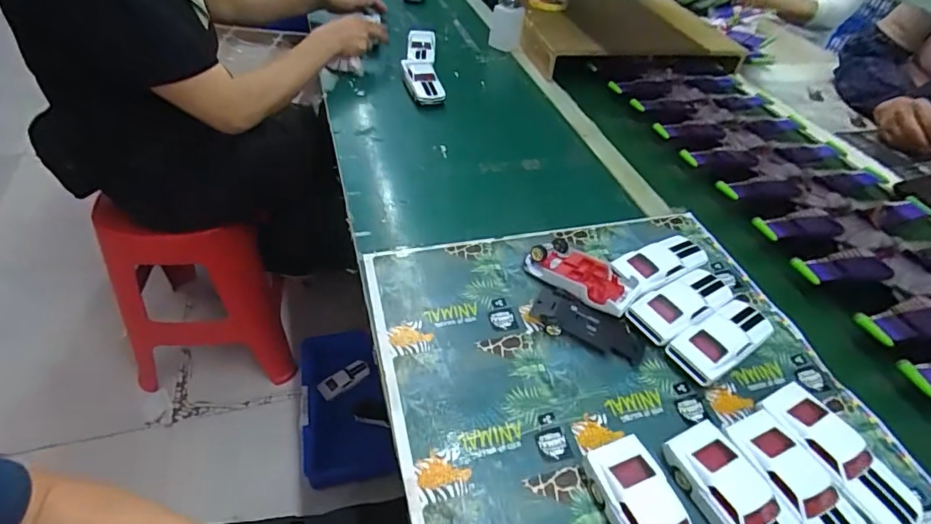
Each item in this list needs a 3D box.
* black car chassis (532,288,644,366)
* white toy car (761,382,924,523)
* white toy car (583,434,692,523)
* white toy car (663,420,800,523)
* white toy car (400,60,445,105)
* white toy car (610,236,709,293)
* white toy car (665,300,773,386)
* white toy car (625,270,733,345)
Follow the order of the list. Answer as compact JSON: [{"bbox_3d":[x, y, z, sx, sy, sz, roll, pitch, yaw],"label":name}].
[{"bbox_3d":[0.129,0.068,0.508,0.118,0.015,0.049,22,47,13],"label":"black car chassis"},{"bbox_3d":[0.322,0.169,0.419,0.063,0.035,0.131,-22,52,-25],"label":"white toy car"},{"bbox_3d":[0.144,0.202,0.368,0.055,0.036,0.130,-13,48,-18],"label":"white toy car"},{"bbox_3d":[0.221,0.195,0.385,0.056,0.035,0.130,-19,50,-22],"label":"white toy car"},{"bbox_3d":[-0.077,-0.320,0.857,0.059,0.030,0.129,-6,48,-10],"label":"white toy car"},{"bbox_3d":[0.233,0.004,0.572,0.133,0.032,0.058,-19,51,-23],"label":"white toy car"},{"bbox_3d":[0.267,0.082,0.499,0.123,0.030,0.051,-22,53,-27],"label":"white toy car"},{"bbox_3d":[0.242,0.047,0.529,0.132,0.027,0.054,-21,52,-26],"label":"white toy car"}]

